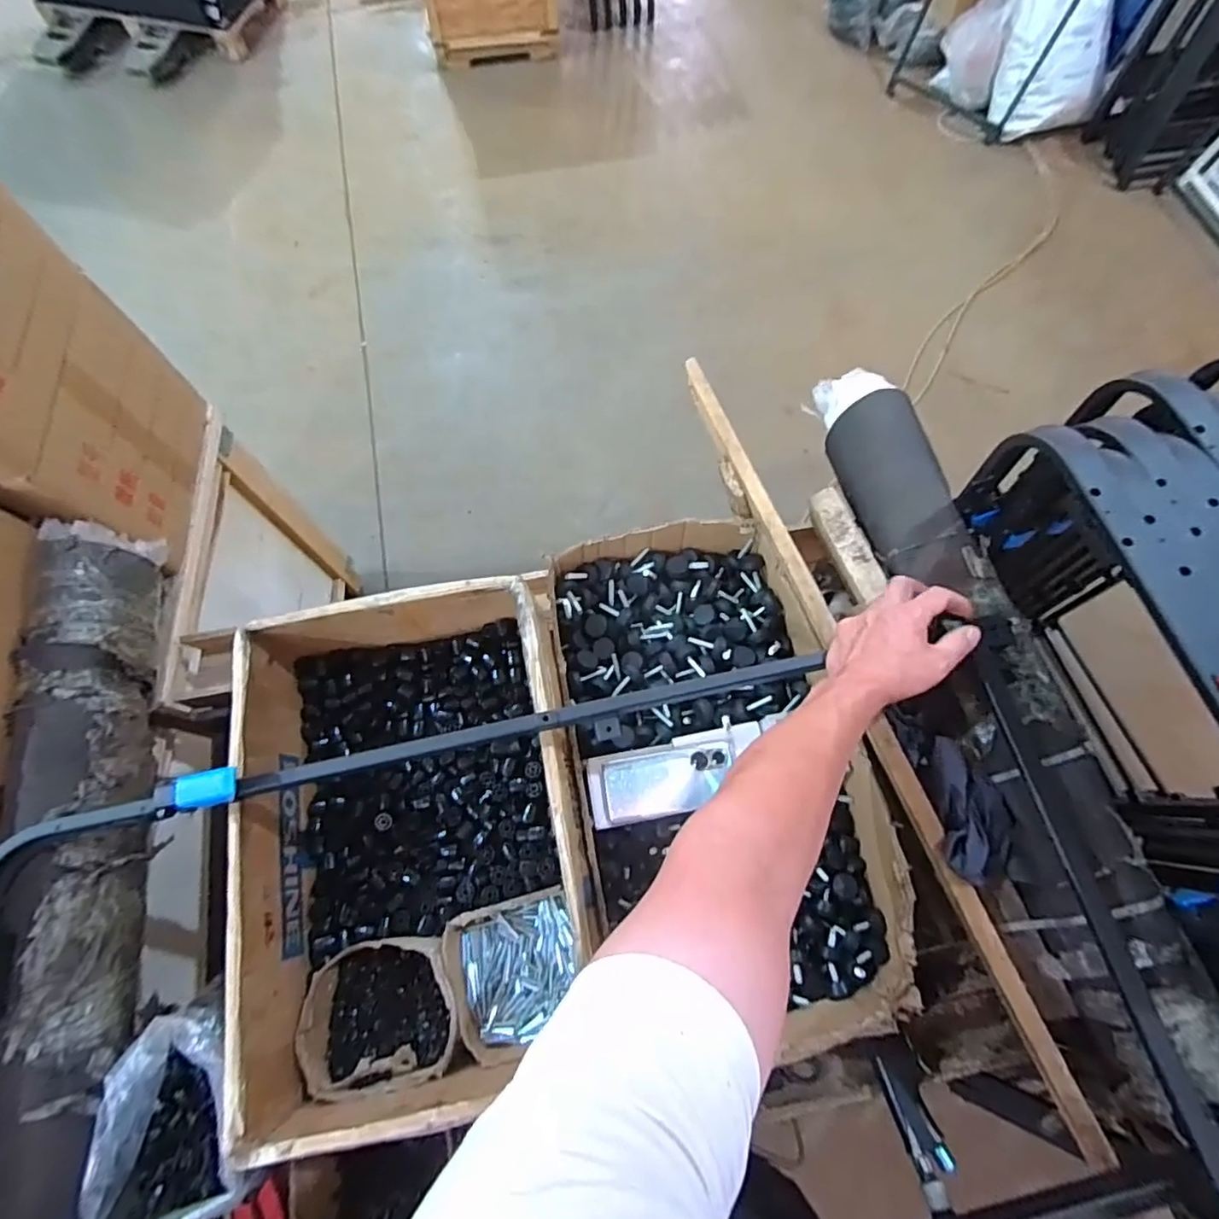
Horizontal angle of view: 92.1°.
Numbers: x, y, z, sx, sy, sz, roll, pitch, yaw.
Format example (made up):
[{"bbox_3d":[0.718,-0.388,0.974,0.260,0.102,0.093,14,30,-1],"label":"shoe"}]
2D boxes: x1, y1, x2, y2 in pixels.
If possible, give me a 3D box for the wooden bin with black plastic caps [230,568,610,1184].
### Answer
[{"bbox_3d":[-0.218,0.250,0.689,0.334,0.164,0.507,-11,70,-4],"label":"wooden bin with black plastic caps"}]

